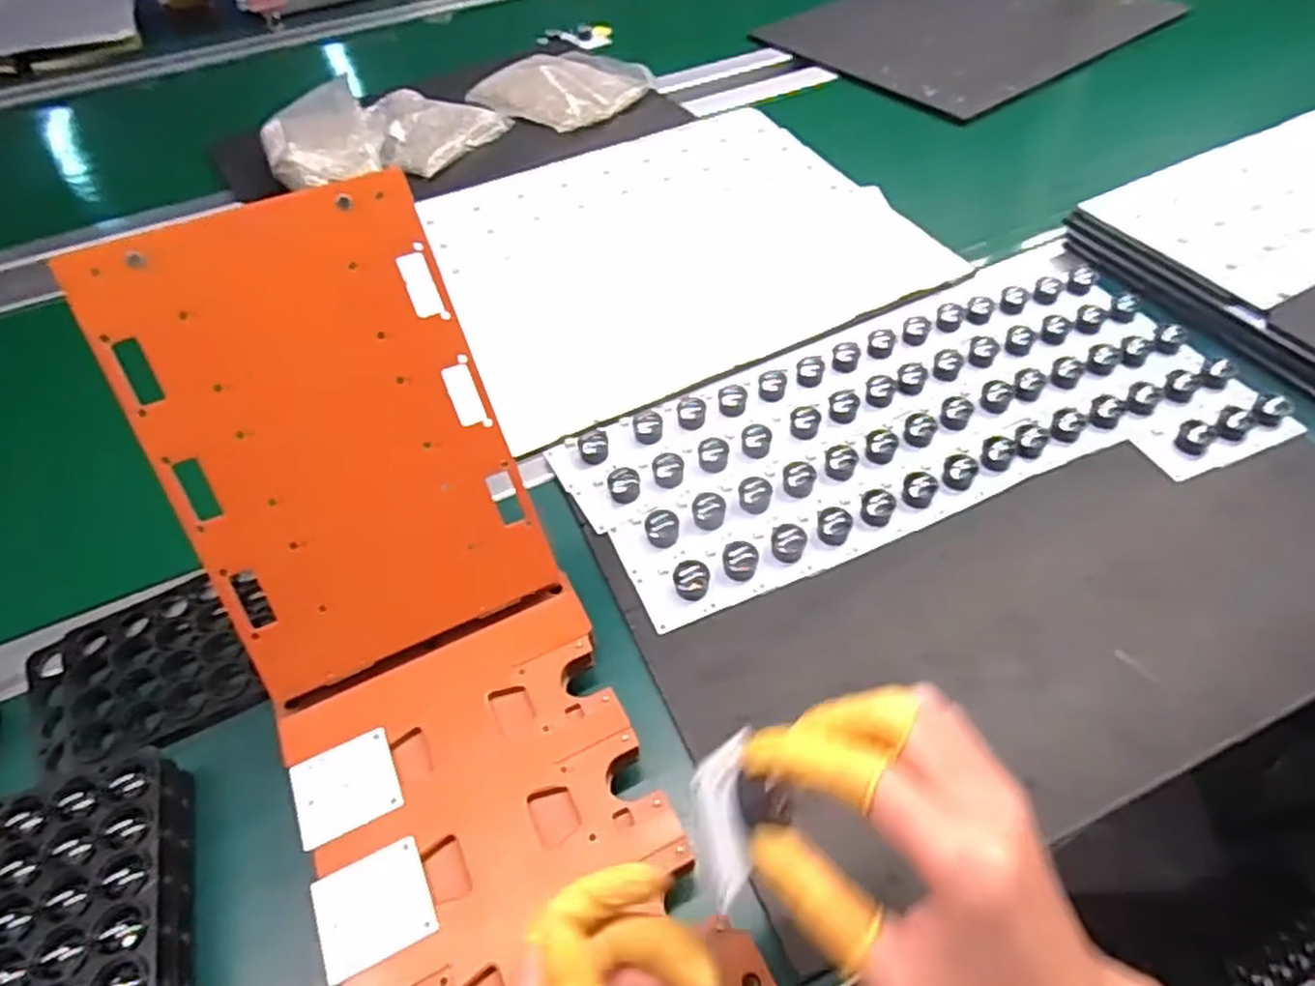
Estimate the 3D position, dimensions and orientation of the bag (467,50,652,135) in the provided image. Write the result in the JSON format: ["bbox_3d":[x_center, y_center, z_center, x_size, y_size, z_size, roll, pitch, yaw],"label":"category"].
[{"bbox_3d":[-0.116,-0.490,0.912,0.172,0.032,0.169,31,59,26],"label":"bag"}]

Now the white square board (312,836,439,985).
[{"bbox_3d":[-0.127,0.185,0.340,0.048,0.004,0.045,-22,52,-13],"label":"white square board"}]

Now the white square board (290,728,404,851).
[{"bbox_3d":[-0.154,0.145,0.375,0.047,0.004,0.044,-22,52,-14],"label":"white square board"}]

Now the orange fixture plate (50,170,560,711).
[{"bbox_3d":[-0.162,-0.024,0.389,0.154,0.233,0.009,-24,14,-17],"label":"orange fixture plate"}]

